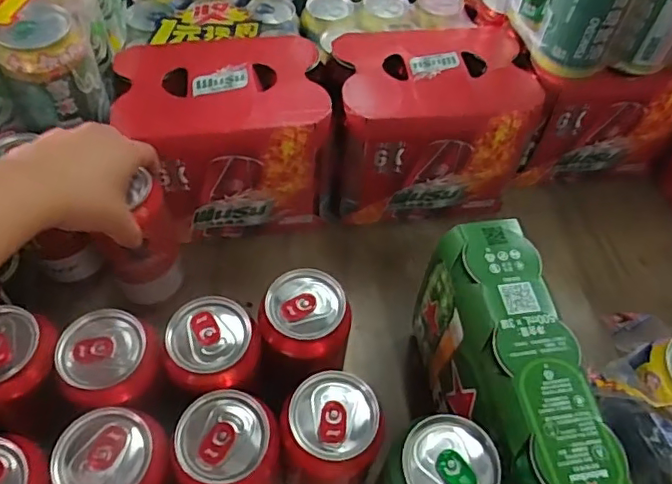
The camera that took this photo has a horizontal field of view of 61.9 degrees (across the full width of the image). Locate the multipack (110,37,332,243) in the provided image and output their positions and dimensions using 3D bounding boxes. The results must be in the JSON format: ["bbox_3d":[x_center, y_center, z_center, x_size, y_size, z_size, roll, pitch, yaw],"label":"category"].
[{"bbox_3d":[-0.106,-0.094,0.547,0.180,0.145,0.136,-9,56,-10],"label":"multipack"}]

